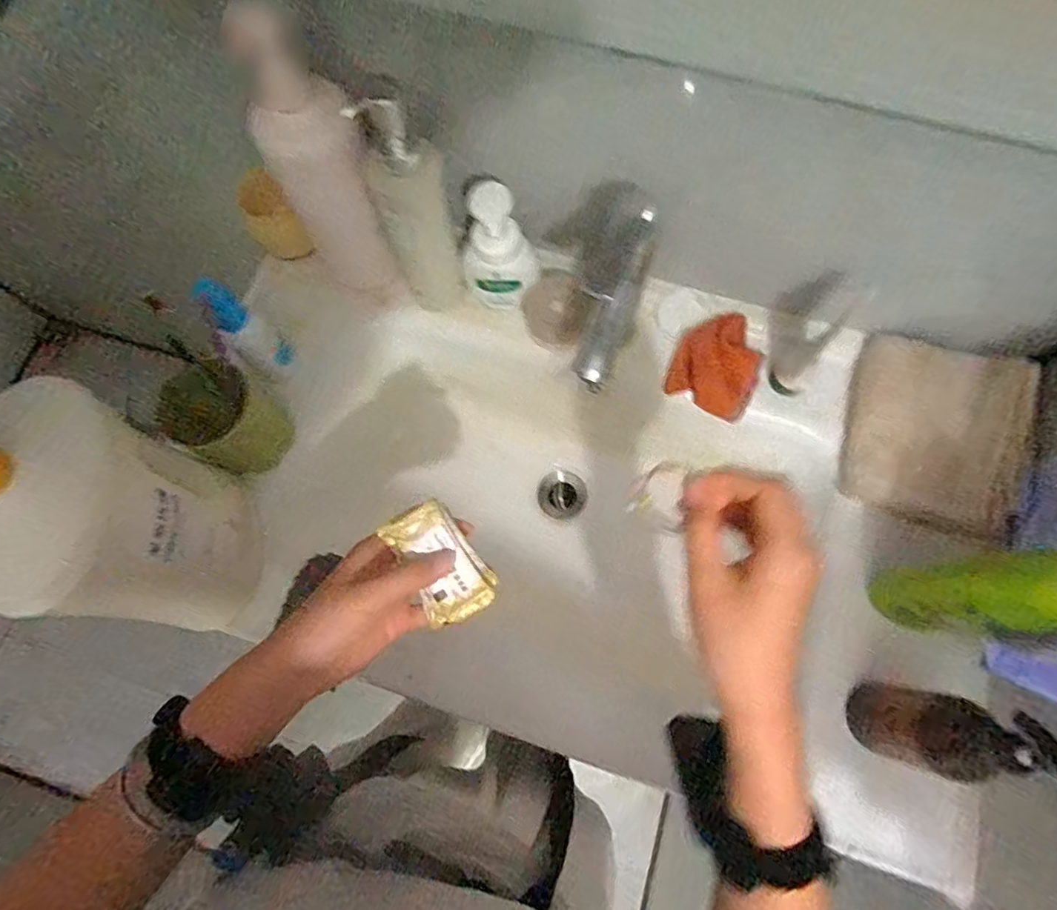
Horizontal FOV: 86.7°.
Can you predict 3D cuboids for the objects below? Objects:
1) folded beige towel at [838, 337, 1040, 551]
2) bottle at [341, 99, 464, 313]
[{"bbox_3d":[0.384,-0.016,0.531,0.133,0.066,0.186,13,74,4],"label":"folded beige towel"},{"bbox_3d":[-0.106,-0.226,0.527,0.062,0.248,0.054,-19,74,-5],"label":"bottle"}]

